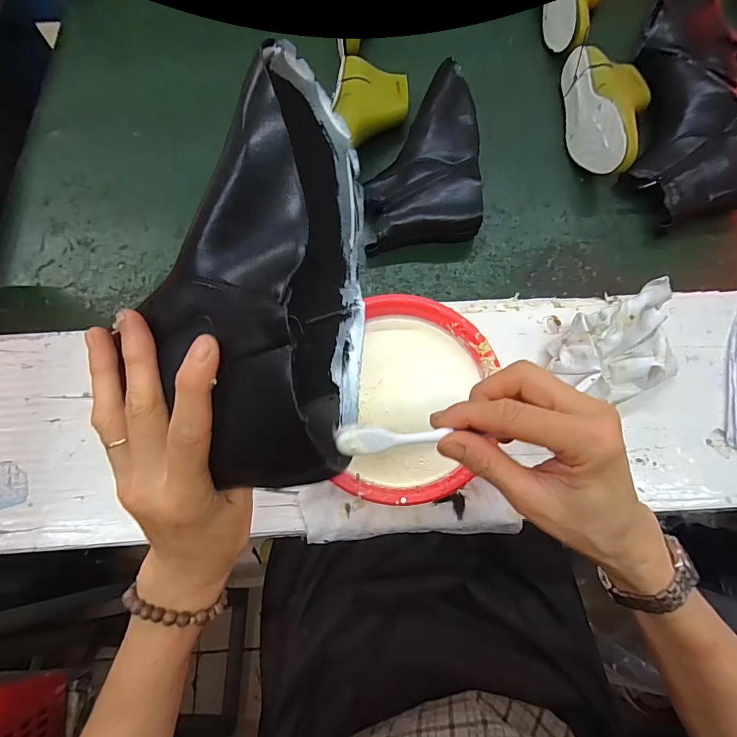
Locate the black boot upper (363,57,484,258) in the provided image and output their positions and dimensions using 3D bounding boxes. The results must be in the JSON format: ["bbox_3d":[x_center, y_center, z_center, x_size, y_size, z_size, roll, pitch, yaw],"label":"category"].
[{"bbox_3d":[0.070,-0.276,0.540,0.147,0.078,0.236,-2,71,-1],"label":"black boot upper"}]

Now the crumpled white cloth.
[{"bbox_3d":[0.254,-0.016,0.419,0.136,0.067,0.094,-23,72,-7],"label":"crumpled white cloth"}]

